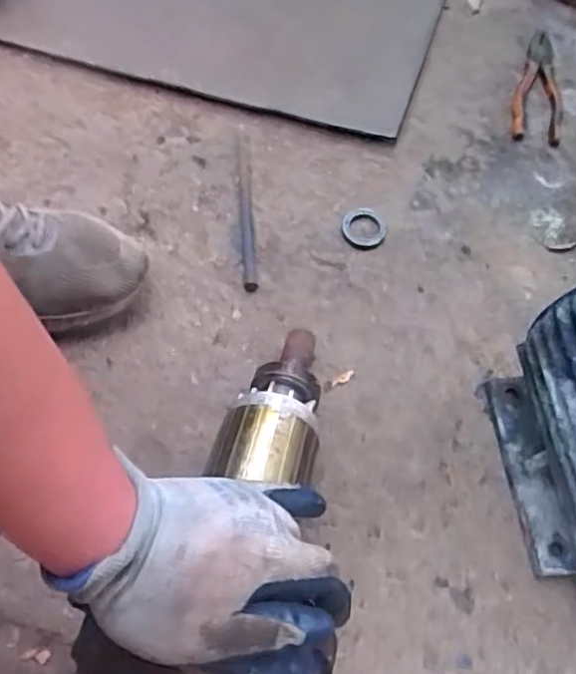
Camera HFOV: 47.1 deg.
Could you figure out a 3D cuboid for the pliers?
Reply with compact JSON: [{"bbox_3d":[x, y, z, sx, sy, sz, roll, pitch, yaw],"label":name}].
[{"bbox_3d":[0.306,-0.308,0.801,0.062,0.014,0.190,14,62,5],"label":"pliers"}]

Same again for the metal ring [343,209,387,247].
[{"bbox_3d":[0.081,-0.116,0.698,0.046,0.004,0.044,1,62,-2],"label":"metal ring"}]

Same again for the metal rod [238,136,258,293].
[{"bbox_3d":[-0.044,-0.137,0.705,0.013,0.006,0.206,-3,62,-4],"label":"metal rod"}]

